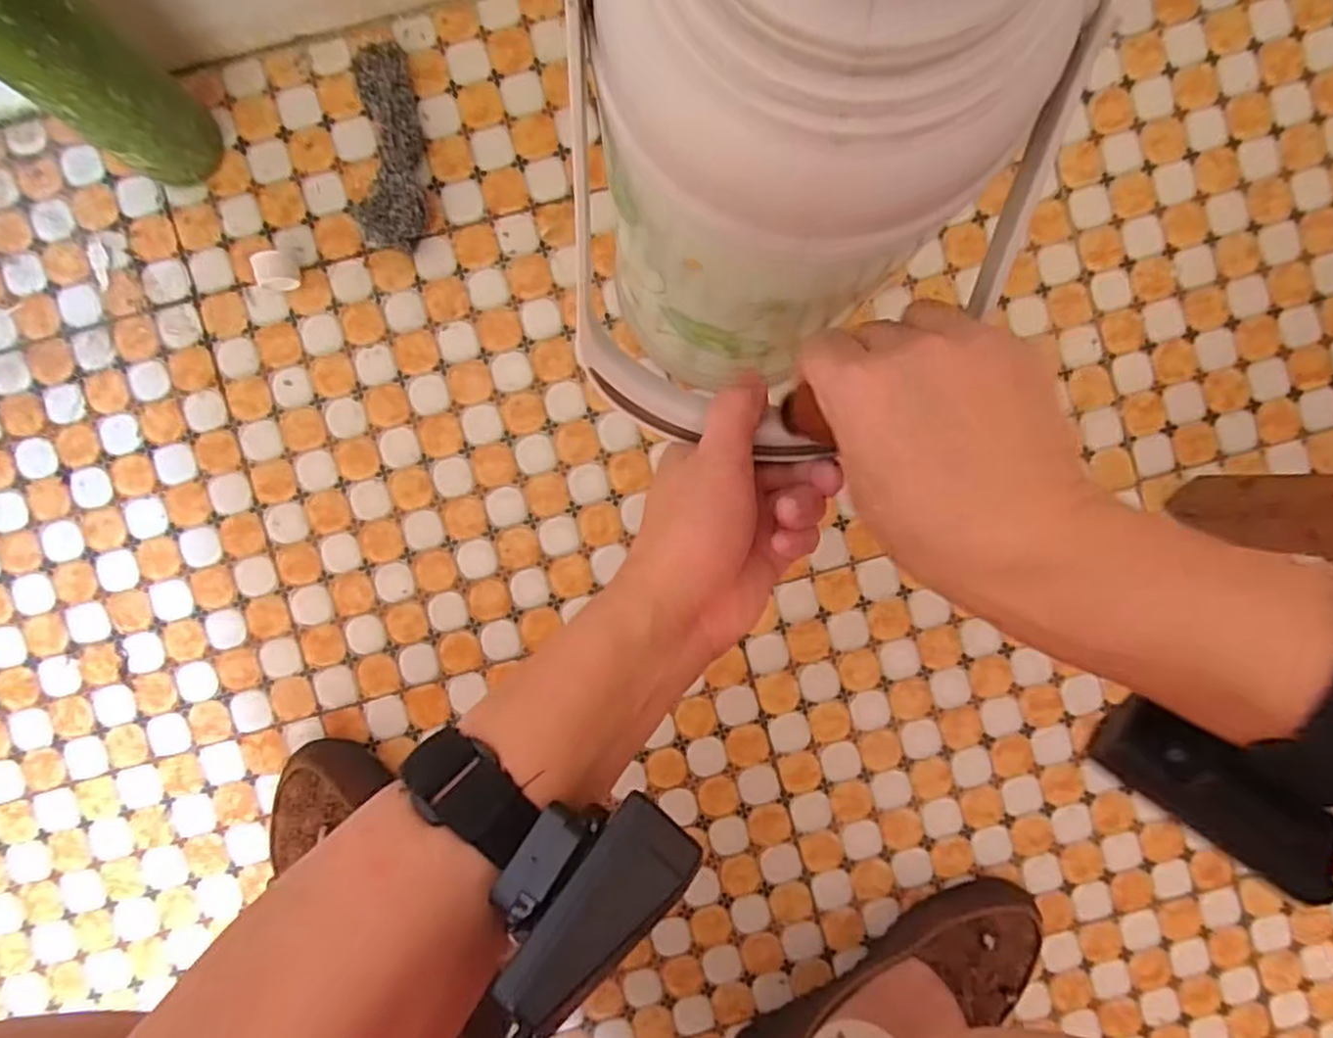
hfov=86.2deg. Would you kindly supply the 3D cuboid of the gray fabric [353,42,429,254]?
[{"bbox_3d":[-0.185,-0.249,0.475,0.039,0.030,0.136,-4,93,-1],"label":"gray fabric"}]

